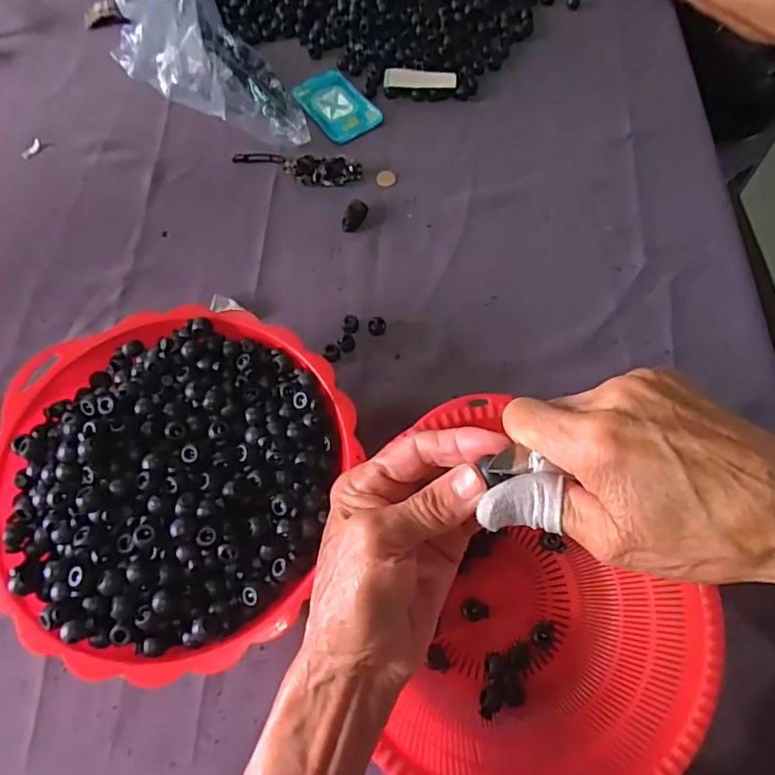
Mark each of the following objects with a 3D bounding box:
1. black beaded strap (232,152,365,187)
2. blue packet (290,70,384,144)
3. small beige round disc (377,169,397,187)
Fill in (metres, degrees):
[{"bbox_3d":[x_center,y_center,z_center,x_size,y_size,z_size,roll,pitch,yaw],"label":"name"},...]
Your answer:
[{"bbox_3d":[-0.092,-0.228,0.552,0.129,0.018,0.032,13,68,3],"label":"black beaded strap"},{"bbox_3d":[-0.056,-0.309,0.597,0.066,0.005,0.096,-34,74,-15],"label":"blue packet"},{"bbox_3d":[-0.001,-0.216,0.561,0.019,0.004,0.020,1,68,-2],"label":"small beige round disc"}]

